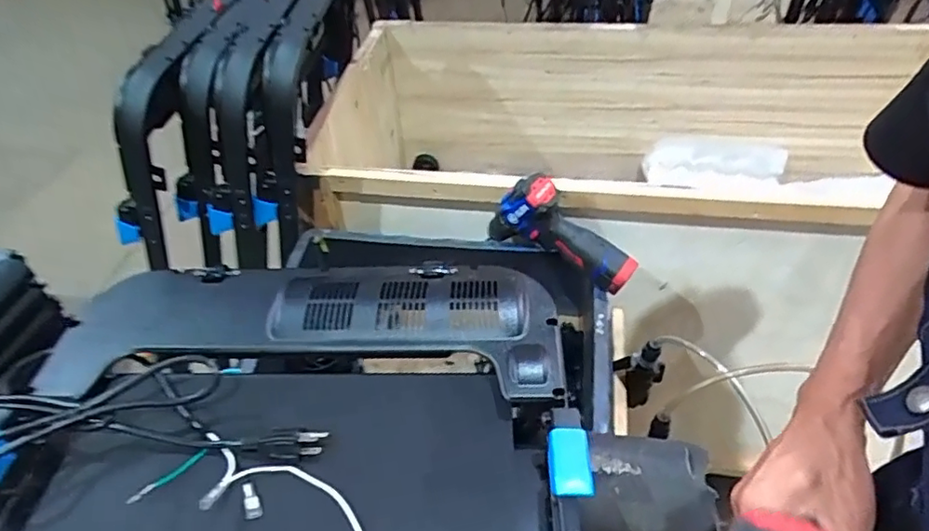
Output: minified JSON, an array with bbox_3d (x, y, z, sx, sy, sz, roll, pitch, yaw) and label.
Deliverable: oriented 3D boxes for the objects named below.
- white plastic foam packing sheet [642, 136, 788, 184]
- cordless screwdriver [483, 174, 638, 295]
[{"bbox_3d":[0.611,-0.258,1.443,0.339,0.105,0.025,0,11,2],"label":"white plastic foam packing sheet"},{"bbox_3d":[0.137,-0.038,0.832,0.210,0.130,0.057,34,53,16],"label":"cordless screwdriver"}]

